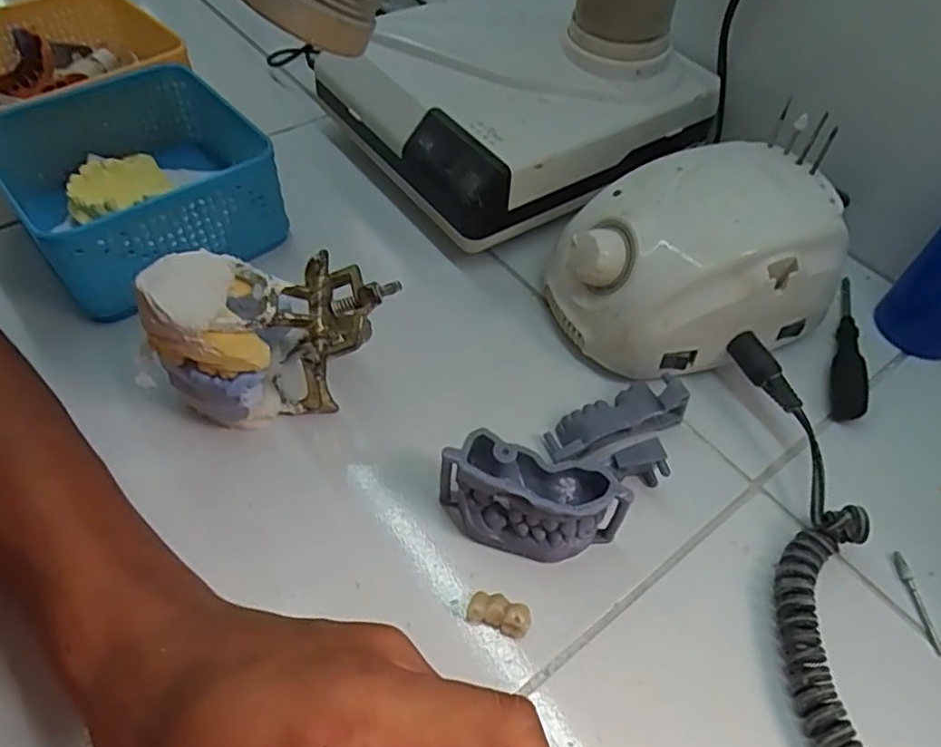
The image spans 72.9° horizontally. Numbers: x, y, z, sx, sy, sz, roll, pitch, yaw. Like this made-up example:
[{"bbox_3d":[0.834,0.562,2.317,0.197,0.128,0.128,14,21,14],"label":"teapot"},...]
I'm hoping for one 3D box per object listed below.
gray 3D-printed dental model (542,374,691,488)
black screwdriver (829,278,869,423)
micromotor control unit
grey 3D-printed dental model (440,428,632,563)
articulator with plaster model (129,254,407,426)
[{"bbox_3d":[0.076,0.031,0.310,0.069,0.027,0.047,-16,55,-14],"label":"gray 3D-printed dental model"},{"bbox_3d":[0.219,-0.018,0.369,0.017,0.011,0.111,18,54,11],"label":"black screwdriver"},{"bbox_3d":[0.117,-0.057,0.344,0.136,0.080,0.091,-13,54,-12],"label":"micromotor control unit"},{"bbox_3d":[0.026,0.057,0.280,0.078,0.041,0.033,17,54,10],"label":"grey 3D-printed dental model"},{"bbox_3d":[-0.090,-0.014,0.301,0.104,0.080,0.062,-20,56,-17],"label":"articulator with plaster model"}]

